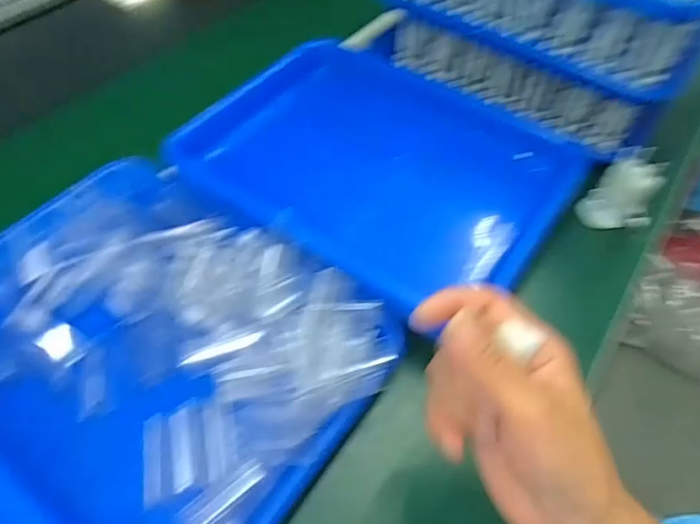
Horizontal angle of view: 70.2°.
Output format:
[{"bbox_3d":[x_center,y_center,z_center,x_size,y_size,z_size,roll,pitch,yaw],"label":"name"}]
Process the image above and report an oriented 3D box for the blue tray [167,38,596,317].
[{"bbox_3d":[0.039,-0.110,0.491,0.332,0.057,0.258,26,57,18],"label":"blue tray"}]

